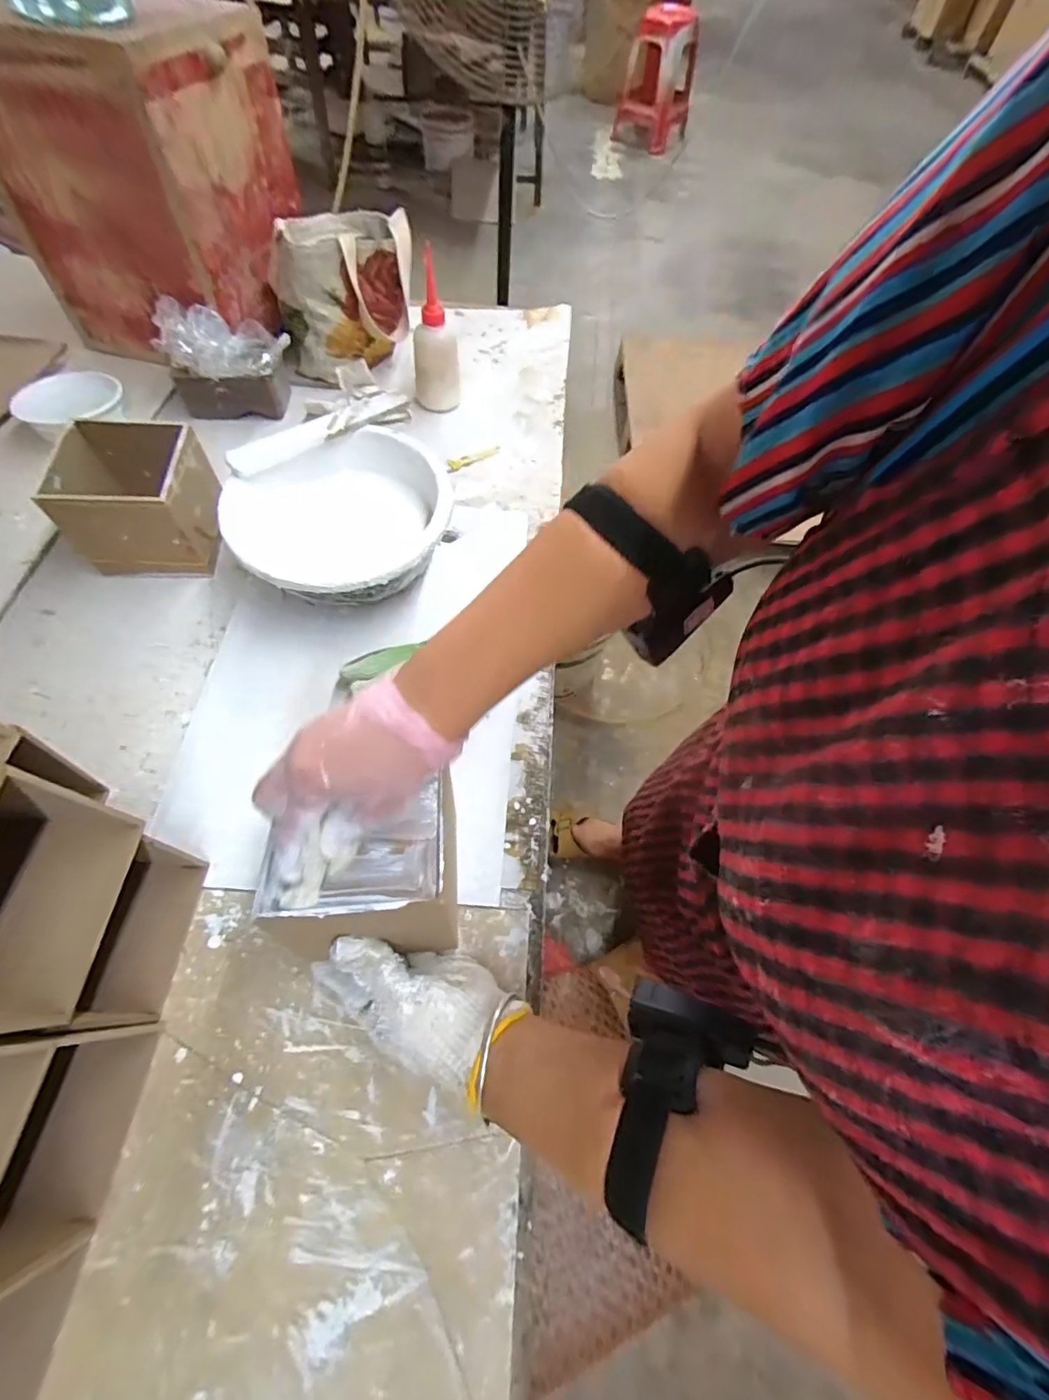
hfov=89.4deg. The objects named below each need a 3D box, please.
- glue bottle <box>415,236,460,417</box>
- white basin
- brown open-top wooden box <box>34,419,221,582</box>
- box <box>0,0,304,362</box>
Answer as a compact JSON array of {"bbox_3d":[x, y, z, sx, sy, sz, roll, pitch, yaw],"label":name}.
[{"bbox_3d":[-0.119,-0.472,0.701,0.059,0.166,0.066,-3,62,-5],"label":"glue bottle"},{"bbox_3d":[-0.177,-0.171,0.561,0.222,0.089,0.193,-34,69,-19],"label":"white basin"},{"bbox_3d":[-0.392,-0.206,0.553,0.119,0.103,0.114,-2,62,-4],"label":"brown open-top wooden box"},{"bbox_3d":[-0.467,-0.656,0.672,0.259,0.286,0.264,15,62,4],"label":"box"}]

